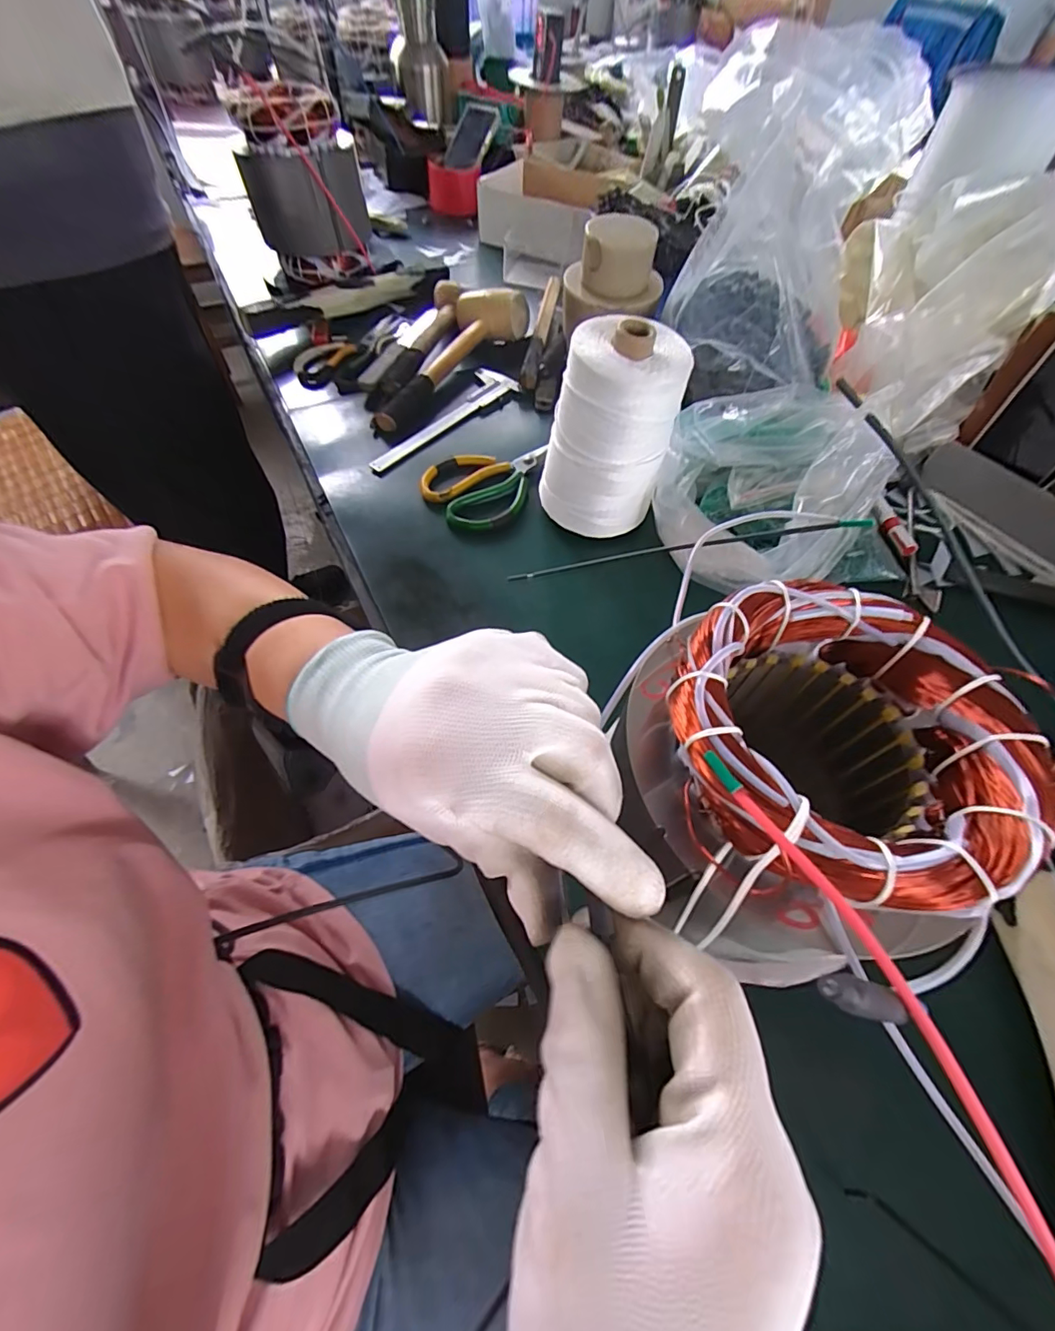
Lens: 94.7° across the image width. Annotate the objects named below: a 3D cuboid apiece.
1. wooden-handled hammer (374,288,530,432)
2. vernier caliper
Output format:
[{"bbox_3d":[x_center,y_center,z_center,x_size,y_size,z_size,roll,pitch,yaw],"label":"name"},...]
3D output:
[{"bbox_3d":[-0.101,-0.390,0.615,0.087,0.047,0.281,23,63,13],"label":"wooden-handled hammer"},{"bbox_3d":[-0.108,-0.305,0.590,0.062,0.008,0.230,39,67,20],"label":"vernier caliper"}]

